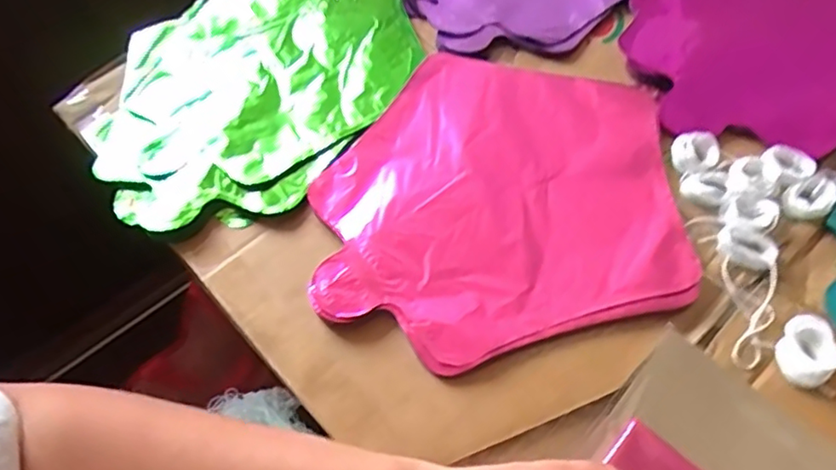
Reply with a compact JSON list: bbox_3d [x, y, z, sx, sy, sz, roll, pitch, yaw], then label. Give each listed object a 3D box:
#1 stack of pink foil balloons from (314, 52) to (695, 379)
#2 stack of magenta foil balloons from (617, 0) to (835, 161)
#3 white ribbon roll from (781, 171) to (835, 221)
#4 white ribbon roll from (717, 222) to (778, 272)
[{"bbox_3d":[0.049,-0.034,0.407,0.226,0.007,0.236,-4,56,-1],"label":"stack of pink foil balloons"},{"bbox_3d":[0.280,-0.155,0.477,0.209,0.014,0.264,32,63,21],"label":"stack of magenta foil balloons"},{"bbox_3d":[0.247,-0.024,0.386,0.037,0.011,0.025,-39,63,-21],"label":"white ribbon roll"},{"bbox_3d":[0.198,0.006,0.370,0.032,0.012,0.025,32,63,21],"label":"white ribbon roll"}]

